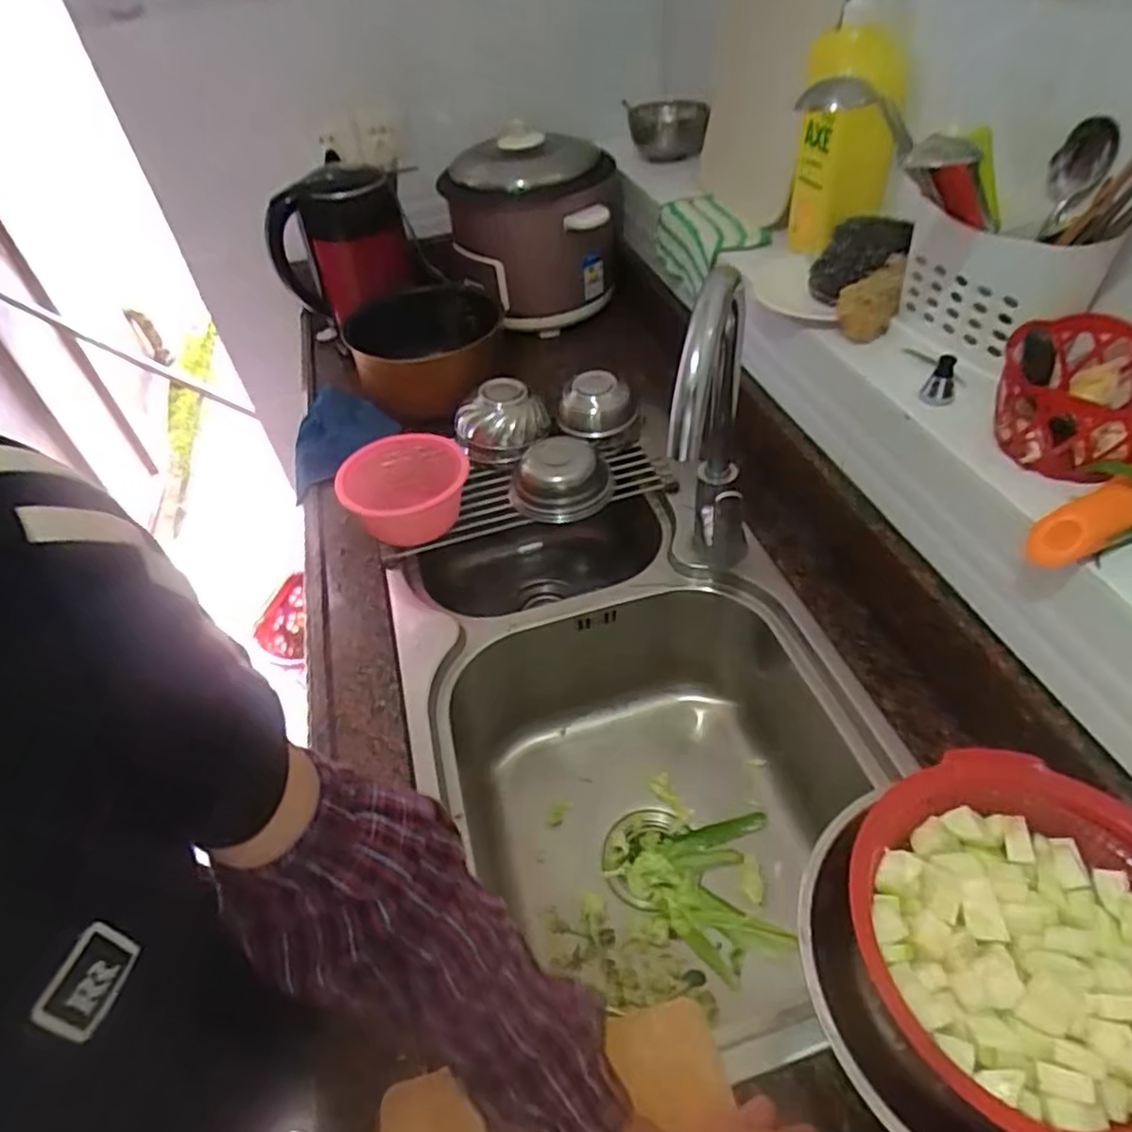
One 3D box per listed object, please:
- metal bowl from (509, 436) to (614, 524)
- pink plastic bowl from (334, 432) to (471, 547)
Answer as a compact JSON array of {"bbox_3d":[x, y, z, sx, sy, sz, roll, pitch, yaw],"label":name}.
[{"bbox_3d":[-0.008,-0.107,0.842,0.115,0.062,0.115,-4,46,4],"label":"metal bowl"},{"bbox_3d":[-0.188,-0.087,0.830,0.145,0.077,0.129,-5,46,2],"label":"pink plastic bowl"}]

